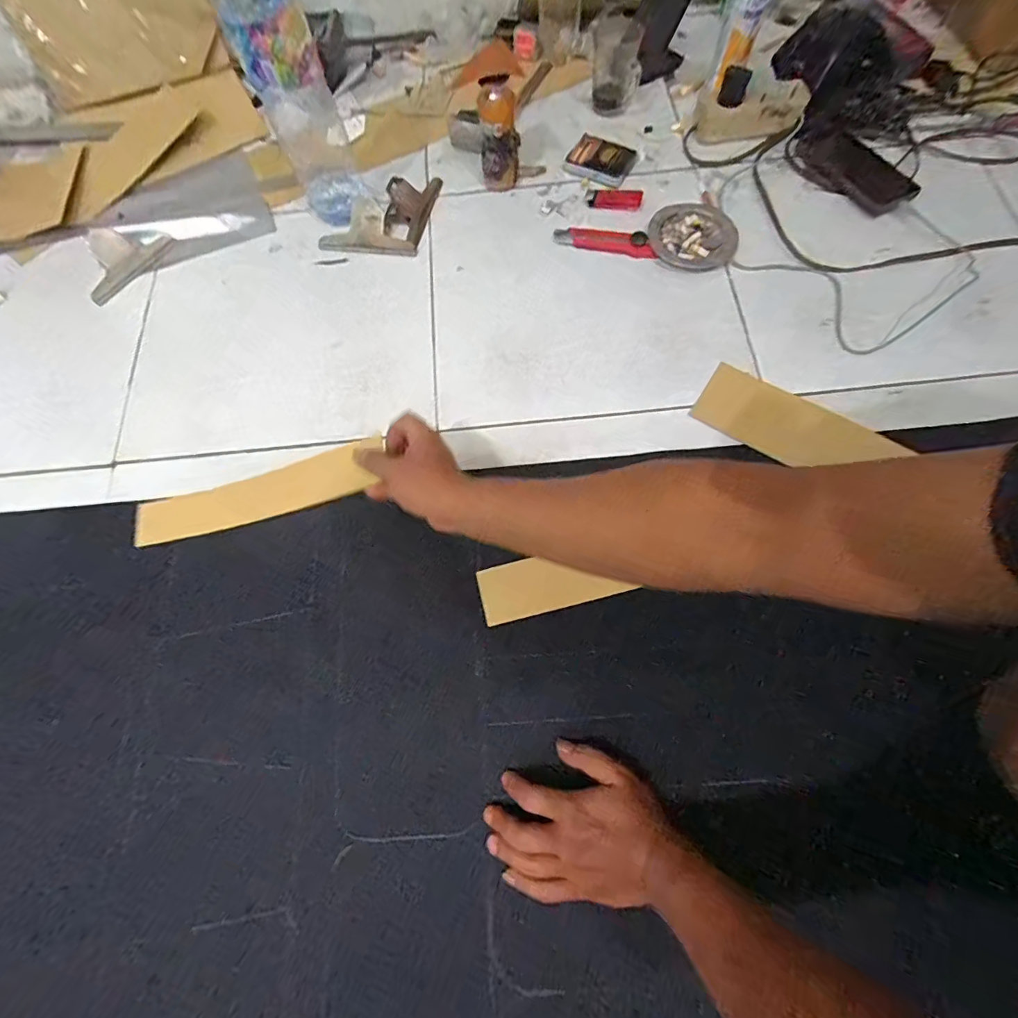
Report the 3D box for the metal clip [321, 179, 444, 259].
[{"bbox_3d":[-0.188,-0.443,0.691,0.145,0.035,0.162,11,71,7],"label":"metal clip"}]

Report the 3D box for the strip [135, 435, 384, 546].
[{"bbox_3d":[-0.283,-0.015,0.530,0.299,0.017,0.059,-13,68,12],"label":"strip"}]

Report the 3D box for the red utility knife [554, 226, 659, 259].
[{"bbox_3d":[0.132,-0.371,0.655,0.141,0.013,0.037,18,72,9],"label":"red utility knife"}]

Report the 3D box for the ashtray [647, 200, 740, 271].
[{"bbox_3d":[0.252,-0.377,0.649,0.114,0.015,0.118,19,72,9],"label":"ashtray"}]

